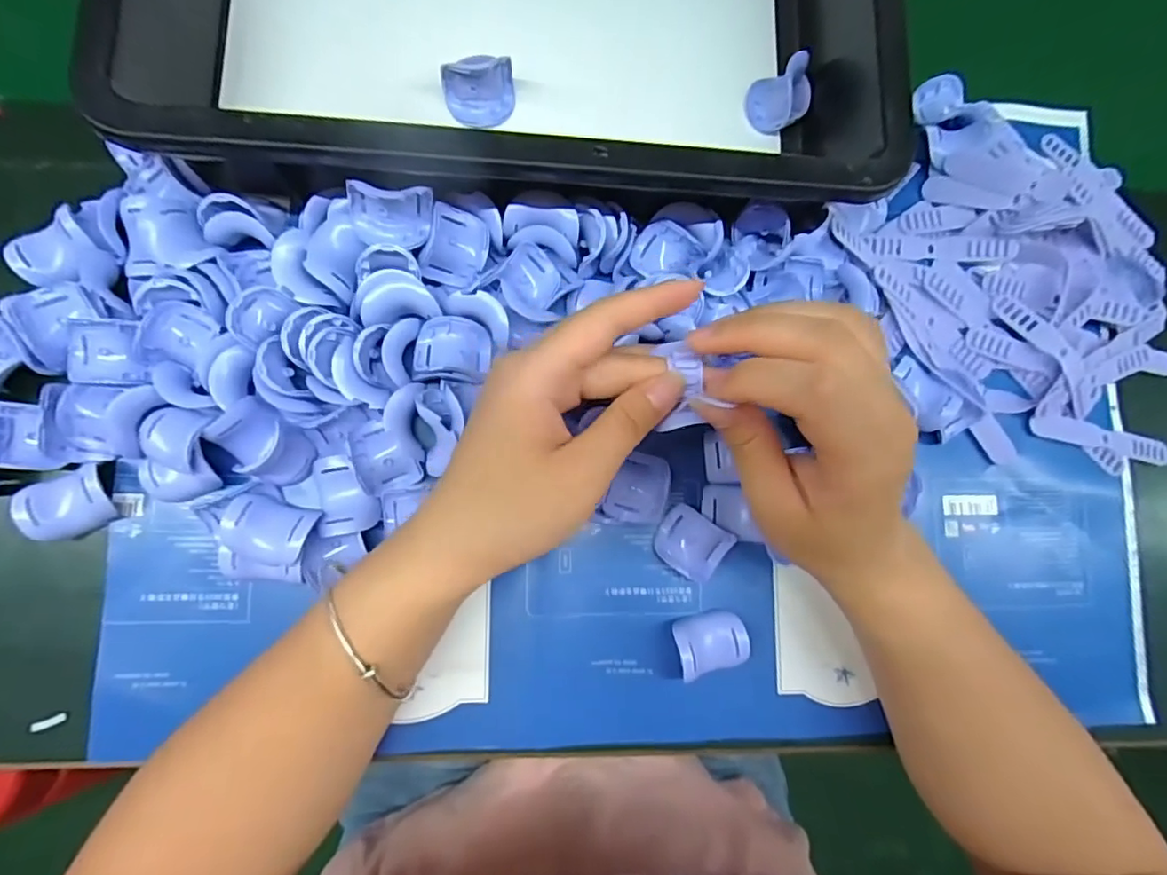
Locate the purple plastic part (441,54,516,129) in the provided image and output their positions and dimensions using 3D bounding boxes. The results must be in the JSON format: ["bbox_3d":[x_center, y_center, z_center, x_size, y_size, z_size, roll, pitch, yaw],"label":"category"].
[{"bbox_3d":[-0.054,-0.181,0.306,0.036,0.028,0.023,-8,83,-7],"label":"purple plastic part"}]

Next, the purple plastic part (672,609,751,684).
[{"bbox_3d":[0.064,0.103,0.297,0.037,0.020,0.026,-12,84,-7],"label":"purple plastic part"}]

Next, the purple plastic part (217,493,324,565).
[{"bbox_3d":[-0.146,0.044,0.276,0.038,0.023,0.027,17,81,-3],"label":"purple plastic part"}]

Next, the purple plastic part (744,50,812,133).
[{"bbox_3d":[0.110,-0.191,0.323,0.032,0.022,0.036,36,80,0],"label":"purple plastic part"}]

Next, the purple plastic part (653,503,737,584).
[{"bbox_3d":[0.057,0.056,0.304,0.037,0.012,0.031,33,80,-1],"label":"purple plastic part"}]

